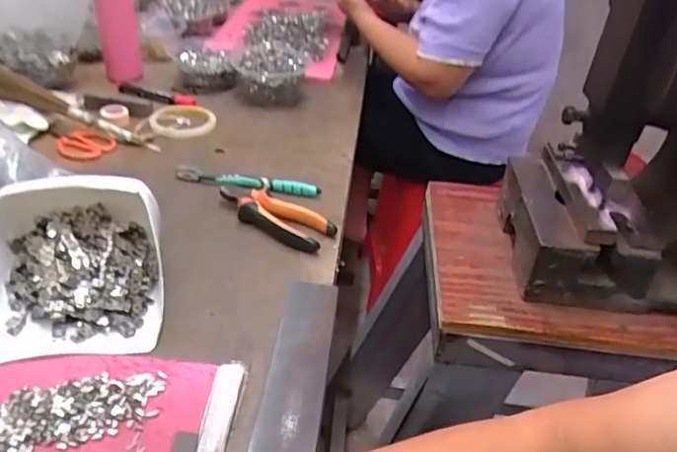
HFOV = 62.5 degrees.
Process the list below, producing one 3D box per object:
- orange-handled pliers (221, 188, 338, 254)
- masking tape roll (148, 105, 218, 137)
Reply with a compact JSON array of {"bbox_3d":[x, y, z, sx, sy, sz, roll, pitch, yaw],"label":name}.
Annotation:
[{"bbox_3d":[-0.075,-0.015,0.651,0.147,0.025,0.055,25,38,25],"label":"orange-handled pliers"},{"bbox_3d":[-0.236,-0.158,0.843,0.098,0.014,0.107,3,35,-2],"label":"masking tape roll"}]

